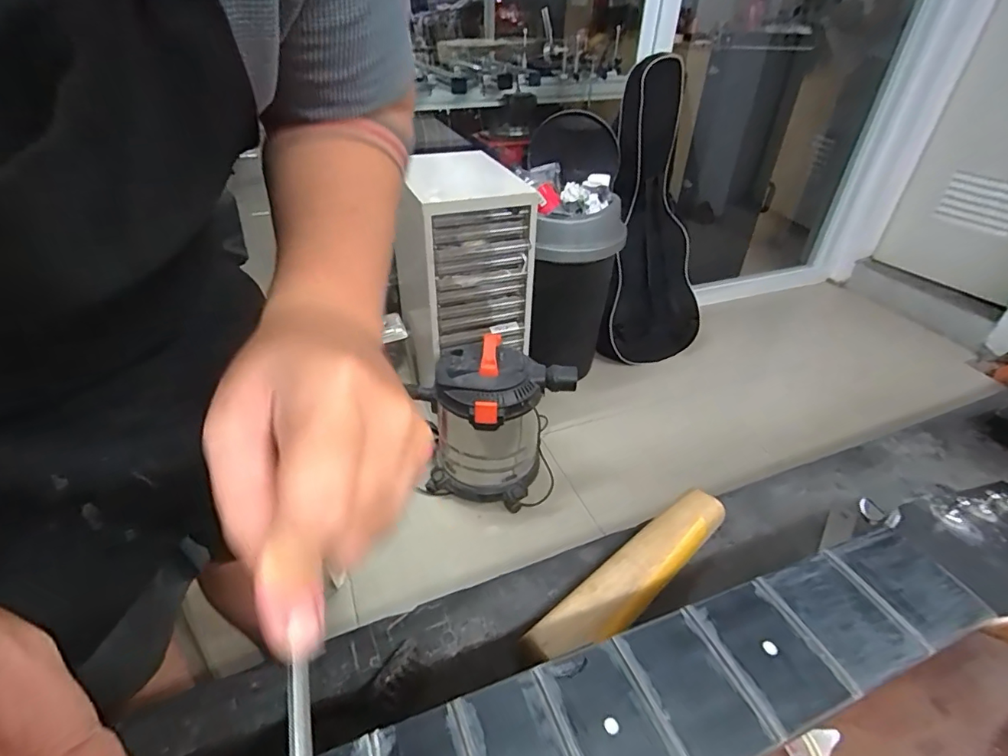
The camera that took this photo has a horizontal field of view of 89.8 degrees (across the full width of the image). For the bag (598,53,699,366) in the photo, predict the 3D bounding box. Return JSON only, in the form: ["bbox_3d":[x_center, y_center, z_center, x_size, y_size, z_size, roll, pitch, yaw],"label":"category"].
[{"bbox_3d":[0.529,-0.530,1.736,0.398,0.949,0.216,-4,12,-8],"label":"bag"}]

